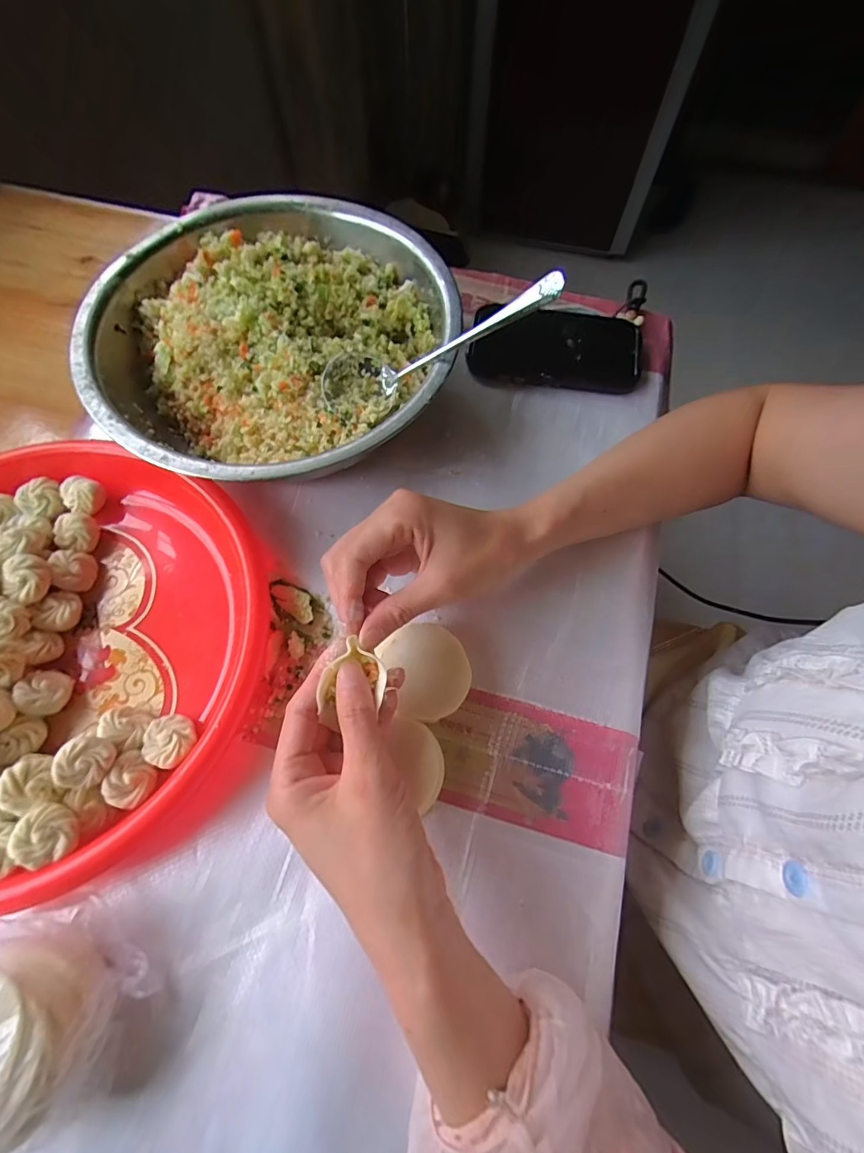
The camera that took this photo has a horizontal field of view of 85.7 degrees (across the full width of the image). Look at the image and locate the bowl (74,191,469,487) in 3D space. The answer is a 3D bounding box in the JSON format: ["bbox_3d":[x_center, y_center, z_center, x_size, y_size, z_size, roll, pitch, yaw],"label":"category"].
[{"bbox_3d":[-0.119,-0.179,0.379,0.262,0.079,0.271,0,67,0],"label":"bowl"}]

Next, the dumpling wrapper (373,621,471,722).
[{"bbox_3d":[-0.002,0.061,0.308,0.053,0.004,0.061,-19,73,-10],"label":"dumpling wrapper"}]

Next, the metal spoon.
[{"bbox_3d":[0.003,-0.158,0.322,0.176,0.032,0.044,-13,65,25],"label":"metal spoon"}]

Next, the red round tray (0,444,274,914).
[{"bbox_3d":[-0.256,0.042,0.303,0.287,0.051,0.280,0,67,0],"label":"red round tray"}]

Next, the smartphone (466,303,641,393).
[{"bbox_3d":[0.111,-0.208,0.422,0.148,0.017,0.087,8,68,3],"label":"smartphone"}]

